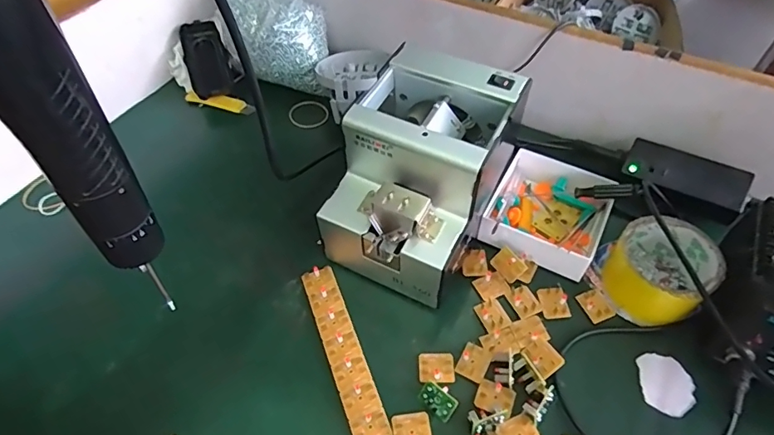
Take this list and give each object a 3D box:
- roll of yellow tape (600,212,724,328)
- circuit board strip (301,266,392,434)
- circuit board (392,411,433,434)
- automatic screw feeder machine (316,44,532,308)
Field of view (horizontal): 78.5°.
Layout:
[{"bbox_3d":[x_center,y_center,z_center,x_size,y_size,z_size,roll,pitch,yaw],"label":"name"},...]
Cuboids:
[{"bbox_3d":[0.246,0.048,0.431,0.079,0.057,0.089,38,62,26],"label":"roll of yellow tape"},{"bbox_3d":[-0.039,0.114,0.414,0.029,0.007,0.165,-18,54,-12],"label":"circuit board strip"},{"bbox_3d":[0.020,0.168,0.373,0.030,0.004,0.025,-8,61,-3],"label":"circuit board"},{"bbox_3d":[0.030,-0.035,0.439,0.122,0.145,0.166,23,56,17],"label":"automatic screw feeder machine"}]

